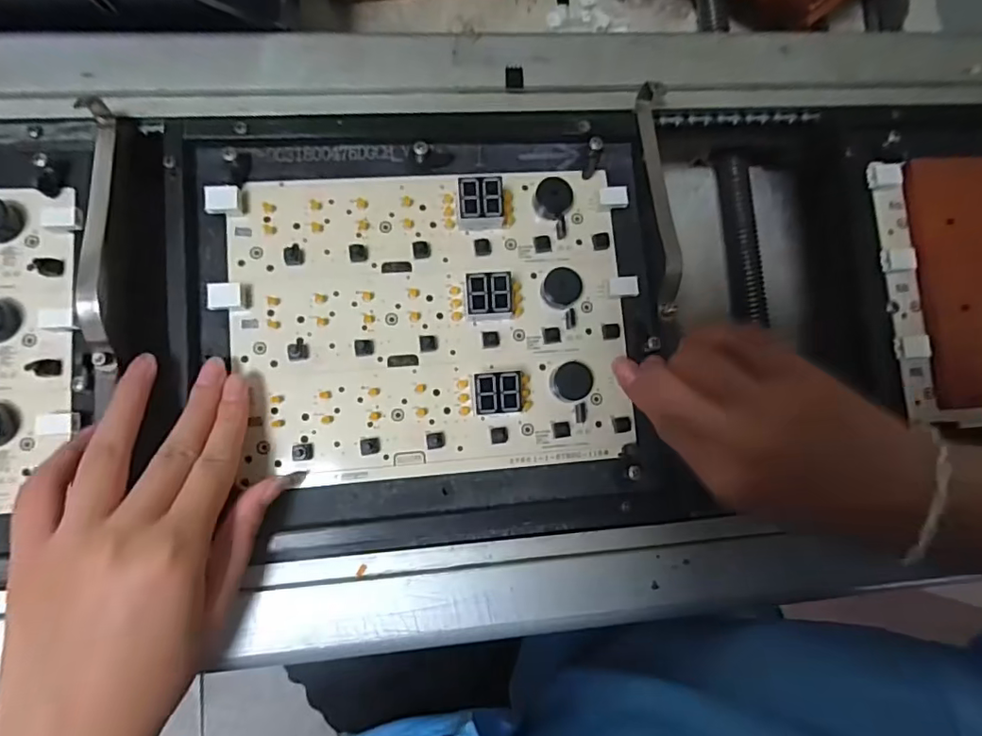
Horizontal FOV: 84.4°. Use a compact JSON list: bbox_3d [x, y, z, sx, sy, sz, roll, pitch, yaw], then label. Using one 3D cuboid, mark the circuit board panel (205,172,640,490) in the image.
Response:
[{"bbox_3d":[-0.030,-0.027,0.290,0.214,0.022,0.161,-5,85,-6],"label":"circuit board panel"}]

